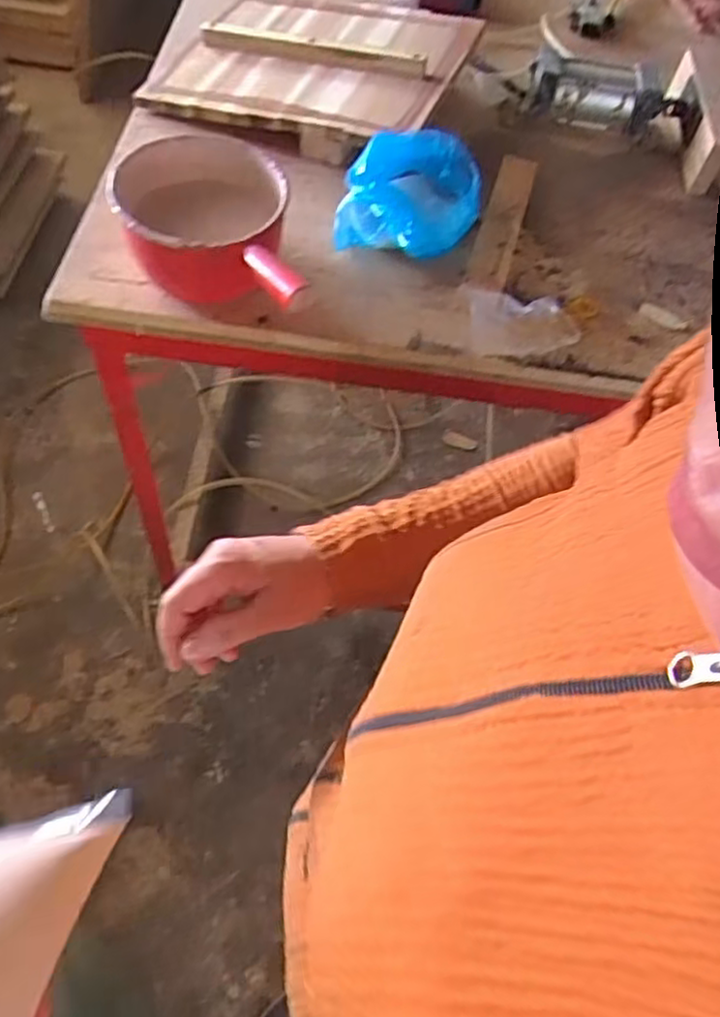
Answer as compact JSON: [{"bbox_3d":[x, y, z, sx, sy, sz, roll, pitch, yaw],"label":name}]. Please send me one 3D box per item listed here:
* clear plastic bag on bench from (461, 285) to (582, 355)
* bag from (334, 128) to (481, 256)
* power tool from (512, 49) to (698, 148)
[{"bbox_3d":[0.190,-0.222,0.823,0.138,0.036,0.081,-1,60,-7],"label":"clear plastic bag on bench"},{"bbox_3d":[0.063,-0.394,0.896,0.180,0.079,0.160,9,59,-1],"label":"bag"},{"bbox_3d":[0.375,-0.606,1.046,0.262,0.085,0.105,14,59,4],"label":"power tool"}]

